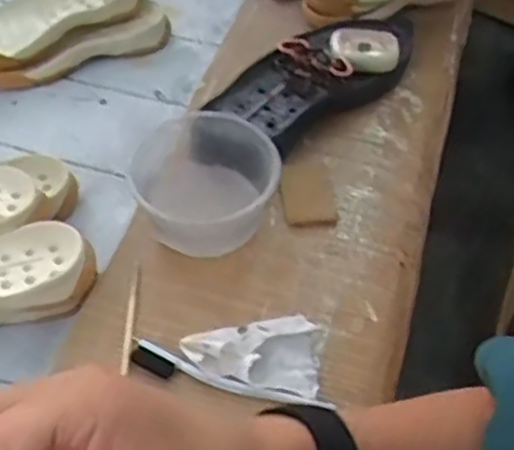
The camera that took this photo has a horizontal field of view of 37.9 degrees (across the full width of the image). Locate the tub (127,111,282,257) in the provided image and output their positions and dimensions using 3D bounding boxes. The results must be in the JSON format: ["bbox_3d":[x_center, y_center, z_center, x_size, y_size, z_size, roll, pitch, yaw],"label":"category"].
[{"bbox_3d":[-0.047,-0.033,0.697,0.125,0.079,0.133,0,52,-5],"label":"tub"}]

